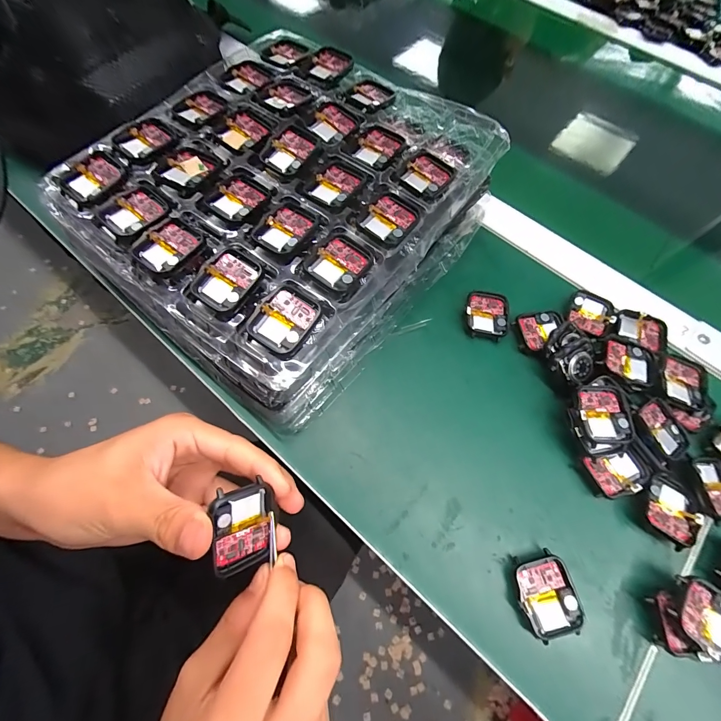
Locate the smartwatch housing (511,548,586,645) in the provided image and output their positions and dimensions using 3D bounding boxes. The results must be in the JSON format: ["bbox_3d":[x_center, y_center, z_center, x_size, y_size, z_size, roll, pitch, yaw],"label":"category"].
[{"bbox_3d":[0.124,0.156,0.225,0.038,0.012,0.046,-13,69,-6],"label":"smartwatch housing"}]

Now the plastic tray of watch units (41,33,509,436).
[{"bbox_3d":[-0.061,-0.137,0.301,0.274,0.083,0.307,34,72,11],"label":"plastic tray of watch units"}]

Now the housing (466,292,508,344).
[{"bbox_3d":[0.114,-0.042,0.304,0.038,0.008,0.047,9,69,2],"label":"housing"}]

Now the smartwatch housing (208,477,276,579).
[{"bbox_3d":[-0.064,0.092,0.185,0.005,0.035,0.046,4,94,44],"label":"smartwatch housing"}]

